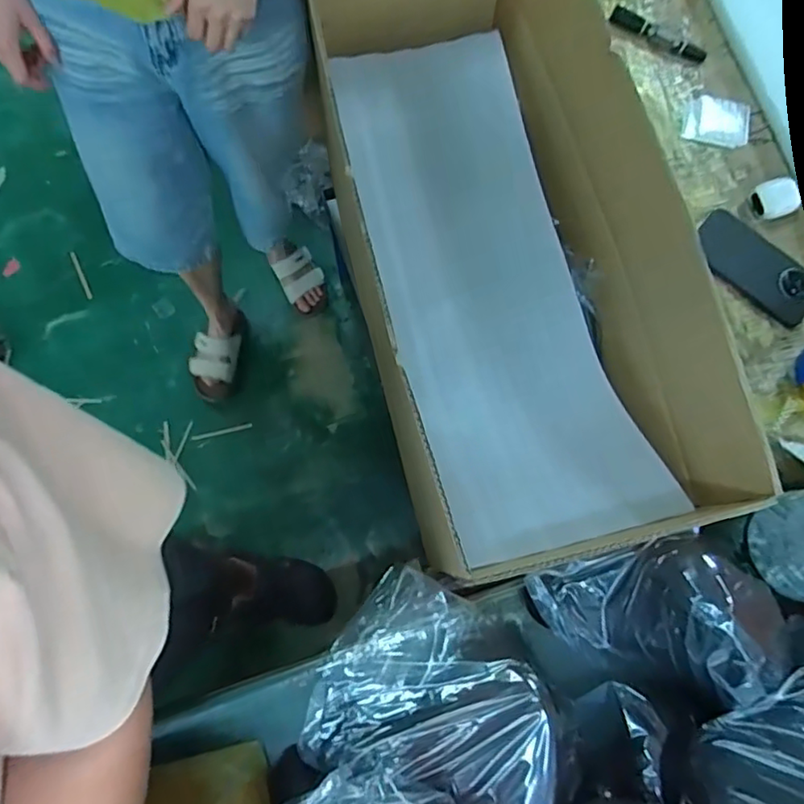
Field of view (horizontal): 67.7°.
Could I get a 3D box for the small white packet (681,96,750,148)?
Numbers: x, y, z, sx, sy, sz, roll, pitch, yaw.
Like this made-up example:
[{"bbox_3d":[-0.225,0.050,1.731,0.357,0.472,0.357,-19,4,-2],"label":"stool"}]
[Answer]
[{"bbox_3d":[0.421,-0.374,0.801,0.085,0.007,0.069,13,76,2],"label":"small white packet"}]

